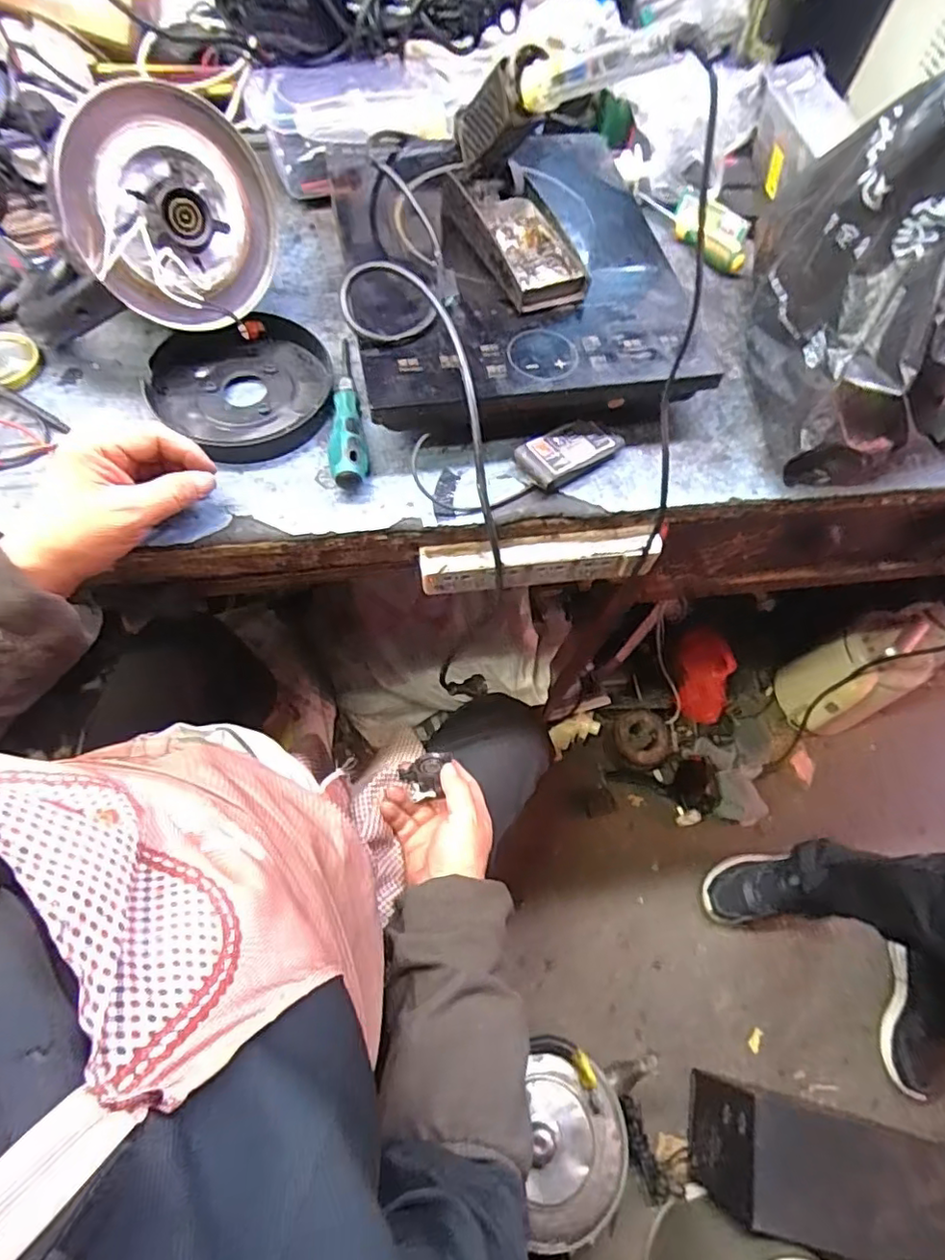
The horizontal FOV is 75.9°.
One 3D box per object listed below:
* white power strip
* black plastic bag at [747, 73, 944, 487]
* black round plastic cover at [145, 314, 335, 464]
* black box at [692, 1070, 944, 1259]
[{"bbox_3d":[0.059,-0.061,0.543,0.208,0.050,0.021,-5,64,-6],"label":"white power strip"},{"bbox_3d":[0.343,-0.303,0.491,0.134,0.228,0.274,2,63,-3],"label":"black plastic bag"},{"bbox_3d":[-0.199,-0.212,0.523,0.152,0.042,0.143,-13,65,-10],"label":"black round plastic cover"},{"bbox_3d":[0.491,0.763,0.858,0.295,0.211,0.134,13,63,3],"label":"black box"}]

